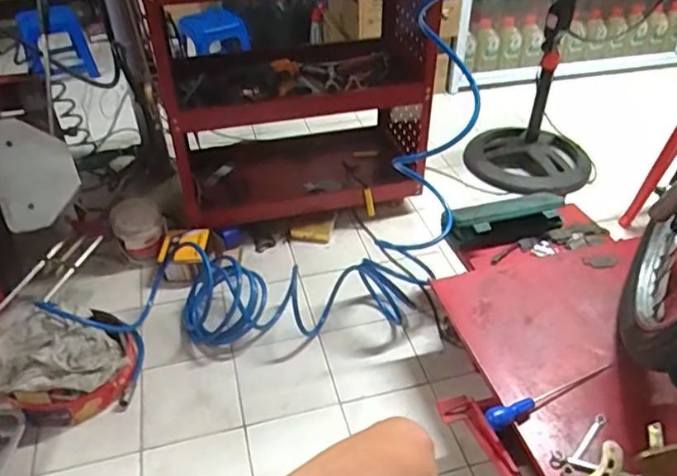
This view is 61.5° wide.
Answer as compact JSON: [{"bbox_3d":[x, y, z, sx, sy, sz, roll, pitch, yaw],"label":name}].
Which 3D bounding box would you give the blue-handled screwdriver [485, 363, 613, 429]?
[{"bbox_3d":[0.368,0.267,0.974,0.271,0.033,0.029,-17,42,-19],"label":"blue-handled screwdriver"}]

